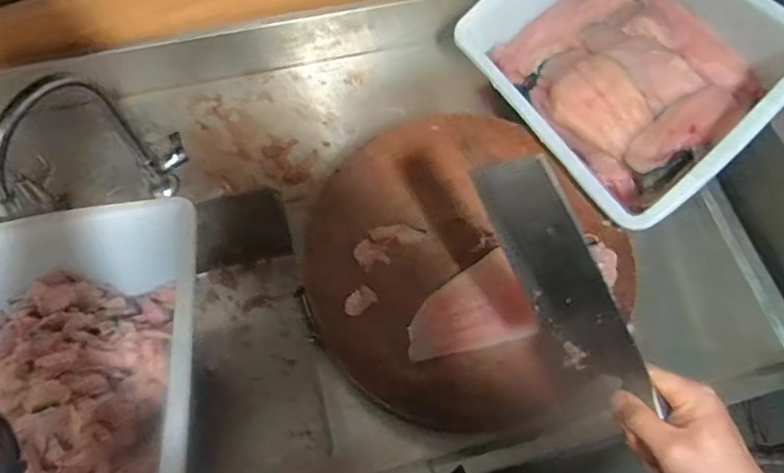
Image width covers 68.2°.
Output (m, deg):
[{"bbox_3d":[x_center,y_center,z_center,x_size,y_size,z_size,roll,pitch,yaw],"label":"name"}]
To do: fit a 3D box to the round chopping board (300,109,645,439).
[{"bbox_3d":[0.088,0.044,0.747,0.374,0.086,0.406,1,64,-1],"label":"round chopping board"}]

